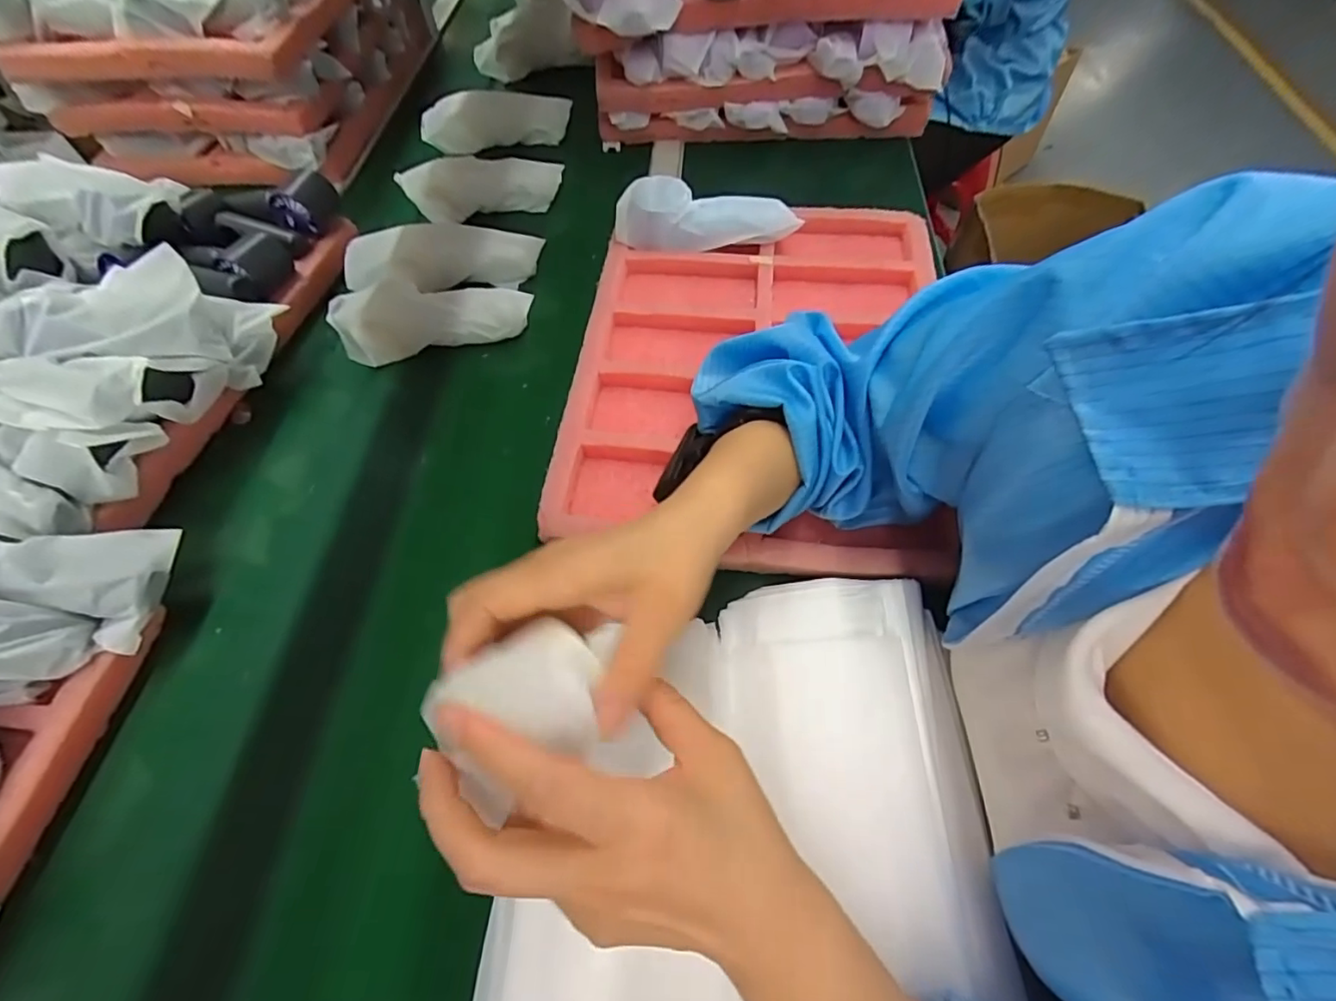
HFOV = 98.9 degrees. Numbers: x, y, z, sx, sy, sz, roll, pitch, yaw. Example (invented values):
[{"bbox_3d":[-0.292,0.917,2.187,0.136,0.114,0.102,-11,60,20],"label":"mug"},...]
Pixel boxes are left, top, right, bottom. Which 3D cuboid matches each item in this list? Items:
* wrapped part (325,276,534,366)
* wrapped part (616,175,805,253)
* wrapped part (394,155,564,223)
[{"bbox_3d":[-0.237,-0.181,0.570,0.190,0.066,0.047,-4,59,1],"label":"wrapped part"},{"bbox_3d":[0.039,-0.293,0.610,0.185,0.063,0.058,2,59,4],"label":"wrapped part"},{"bbox_3d":[-0.222,-0.382,0.690,0.184,0.052,0.033,-9,60,-7],"label":"wrapped part"}]

